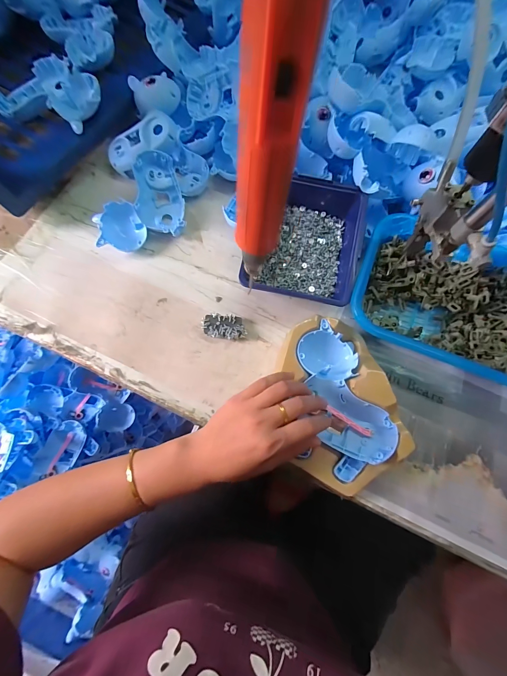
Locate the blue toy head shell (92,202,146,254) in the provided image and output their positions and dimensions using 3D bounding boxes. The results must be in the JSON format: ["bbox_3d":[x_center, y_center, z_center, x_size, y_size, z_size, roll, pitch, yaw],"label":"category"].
[{"bbox_3d":[-0.190,-0.154,0.427,0.064,0.037,0.063,-16,75,-6],"label":"blue toy head shell"}]

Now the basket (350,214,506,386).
[{"bbox_3d":[0.271,-0.051,0.401,0.268,0.059,0.190,22,74,5],"label":"basket"}]

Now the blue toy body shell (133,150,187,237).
[{"bbox_3d":[-0.139,-0.216,0.443,0.064,0.045,0.125,-5,74,-3],"label":"blue toy body shell"}]

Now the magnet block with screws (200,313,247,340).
[{"bbox_3d":[-0.040,-0.014,0.402,0.058,0.016,0.032,7,73,0],"label":"magnet block with screws"}]

